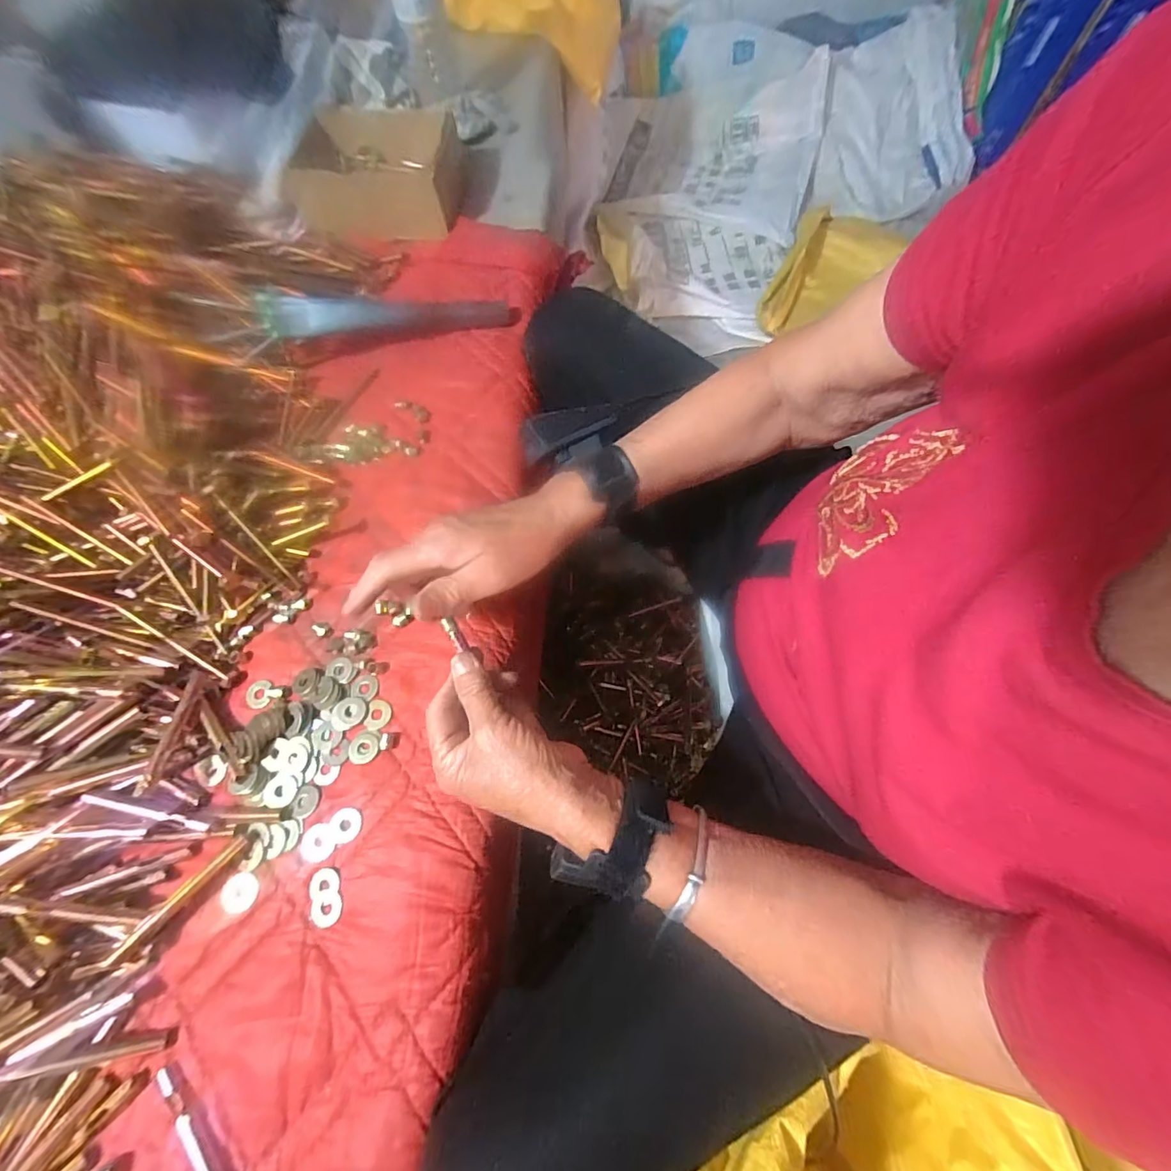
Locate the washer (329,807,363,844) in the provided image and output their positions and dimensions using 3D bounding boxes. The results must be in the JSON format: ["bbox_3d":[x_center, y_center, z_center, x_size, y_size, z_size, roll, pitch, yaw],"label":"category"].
[{"bbox_3d":[-0.169,0.169,0.350,0.023,0.004,0.022,-1,67,3],"label":"washer"}]

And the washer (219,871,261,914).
[{"bbox_3d":[-0.237,0.210,0.340,0.025,0.004,0.024,-1,67,3],"label":"washer"}]

